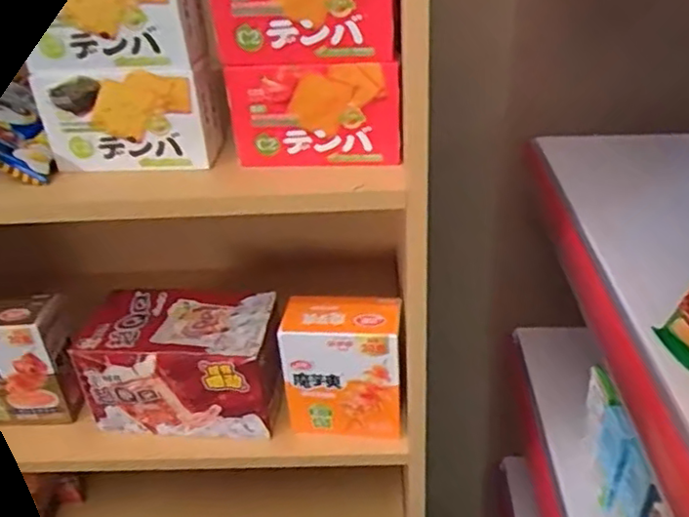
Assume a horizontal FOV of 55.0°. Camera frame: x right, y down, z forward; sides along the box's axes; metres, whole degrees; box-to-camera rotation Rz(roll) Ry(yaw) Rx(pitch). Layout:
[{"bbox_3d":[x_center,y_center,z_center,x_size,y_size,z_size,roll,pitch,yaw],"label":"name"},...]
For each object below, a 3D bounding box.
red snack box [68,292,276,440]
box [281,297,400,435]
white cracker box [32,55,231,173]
[{"bbox_3d":[-0.181,0.121,0.756,0.208,0.132,0.101,-3,30,7],"label":"red snack box"},{"bbox_3d":[0.001,0.118,0.714,0.120,0.146,0.051,-2,30,10],"label":"box"},{"bbox_3d":[-0.190,-0.131,0.609,0.163,0.088,0.048,-1,30,11],"label":"white cracker box"}]

